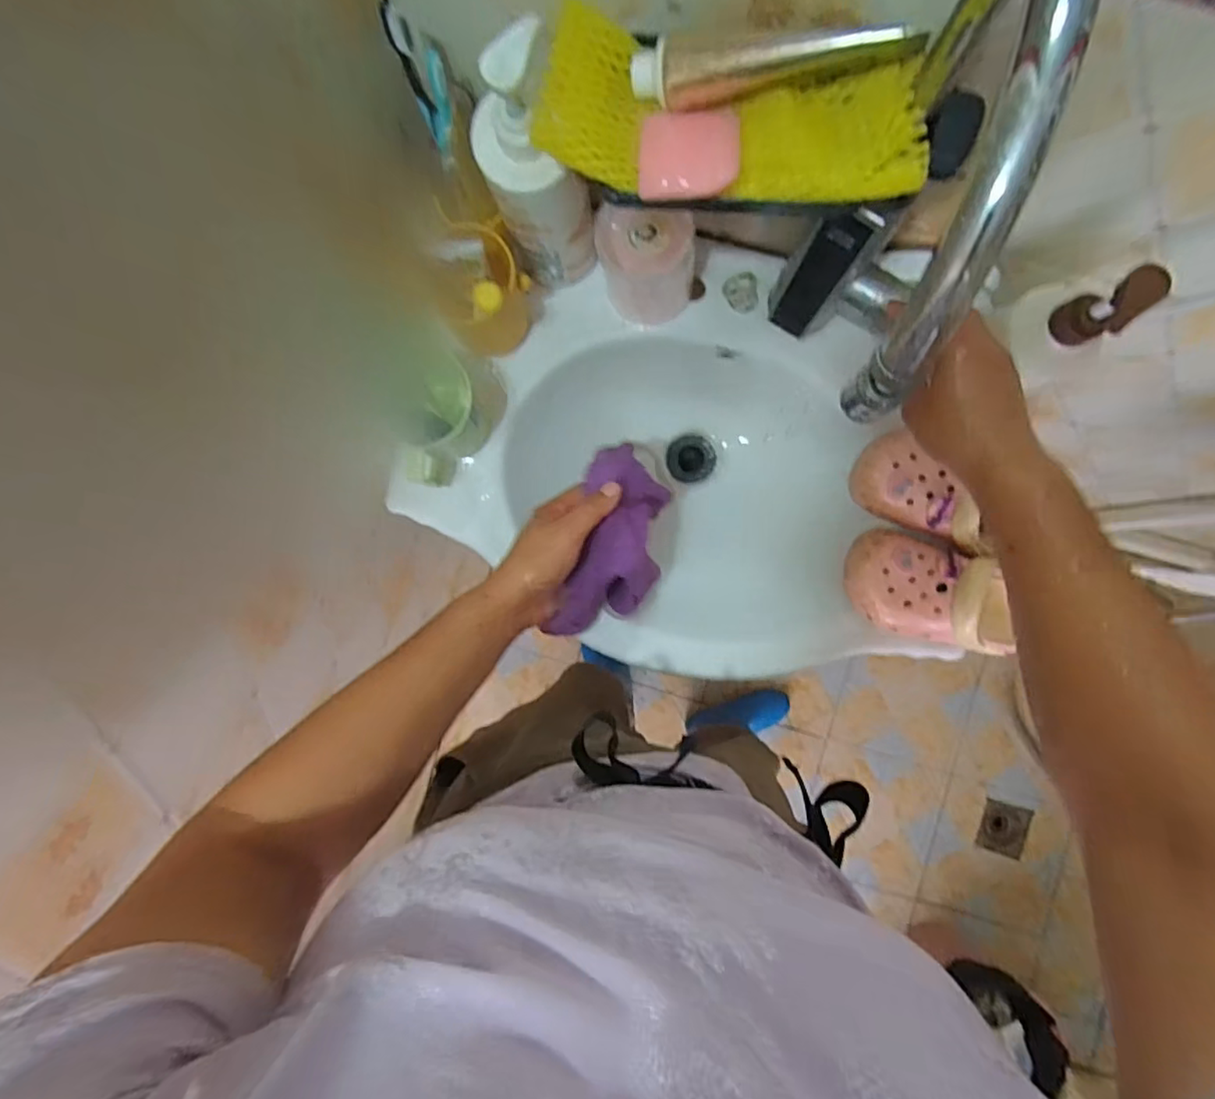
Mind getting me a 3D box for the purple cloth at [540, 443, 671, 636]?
[{"bbox_3d":[0.012,-0.001,0.543,0.079,0.125,0.176,12,89,0],"label":"purple cloth"}]

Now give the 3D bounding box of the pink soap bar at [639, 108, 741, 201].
[{"bbox_3d":[0.050,-0.238,0.366,0.059,0.011,0.050,1,89,0],"label":"pink soap bar"}]

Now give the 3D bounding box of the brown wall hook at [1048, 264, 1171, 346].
[{"bbox_3d":[0.346,-0.167,0.425,0.034,0.070,0.032,0,89,0],"label":"brown wall hook"}]

